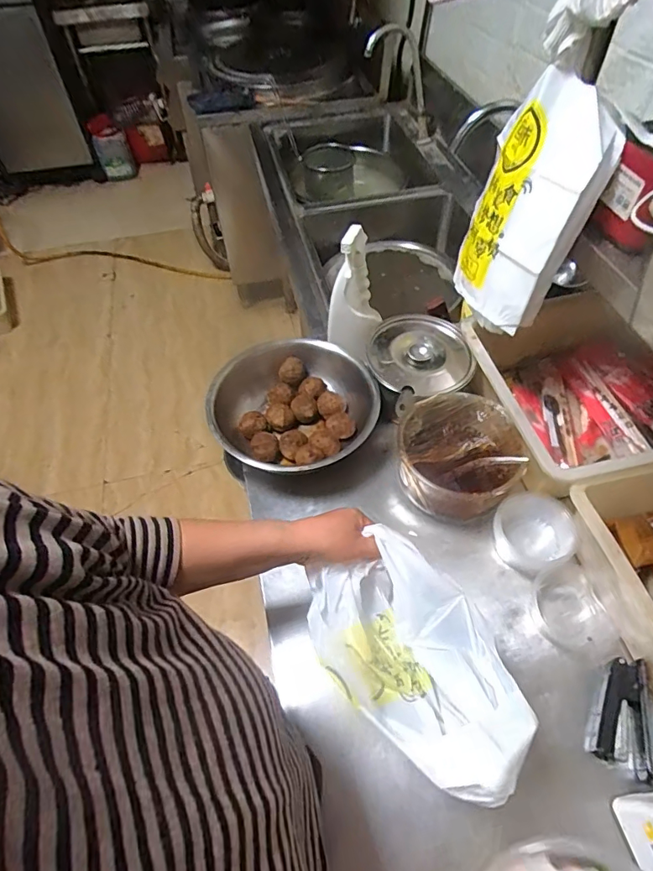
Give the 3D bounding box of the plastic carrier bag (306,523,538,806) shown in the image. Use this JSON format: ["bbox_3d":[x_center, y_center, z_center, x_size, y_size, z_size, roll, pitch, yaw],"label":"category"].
[{"bbox_3d":[0.087,0.215,0.479,0.146,0.099,0.240,-36,60,-22],"label":"plastic carrier bag"}]

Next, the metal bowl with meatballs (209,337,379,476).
[{"bbox_3d":[-0.053,-0.044,0.774,0.246,0.093,0.259,-1,54,1],"label":"metal bowl with meatballs"}]

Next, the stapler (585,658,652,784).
[{"bbox_3d":[0.331,0.313,0.539,0.059,0.031,0.112,9,54,8],"label":"stapler"}]

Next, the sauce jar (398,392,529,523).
[{"bbox_3d":[0.190,0.033,0.707,0.169,0.095,0.167,-1,54,1],"label":"sauce jar"}]

